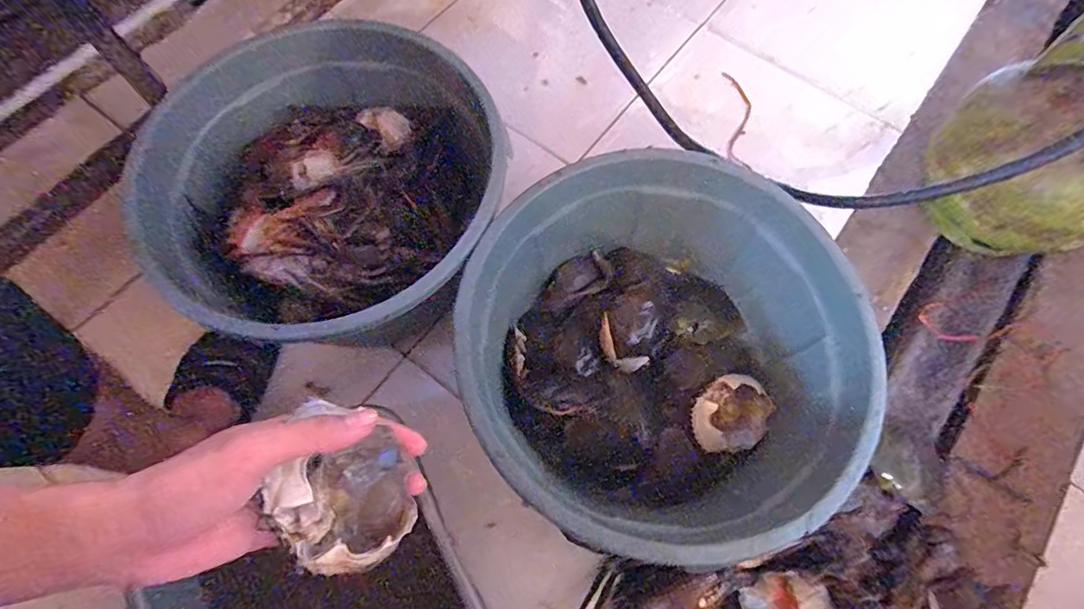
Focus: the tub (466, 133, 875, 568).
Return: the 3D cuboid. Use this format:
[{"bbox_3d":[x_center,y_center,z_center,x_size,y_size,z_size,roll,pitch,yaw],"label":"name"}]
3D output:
[{"bbox_3d":[0.138,0.047,0.616,0.401,0.193,0.402,0,69,0],"label":"tub"}]

